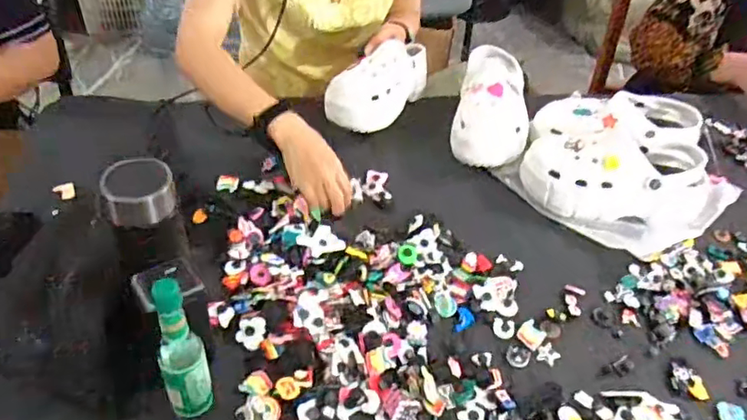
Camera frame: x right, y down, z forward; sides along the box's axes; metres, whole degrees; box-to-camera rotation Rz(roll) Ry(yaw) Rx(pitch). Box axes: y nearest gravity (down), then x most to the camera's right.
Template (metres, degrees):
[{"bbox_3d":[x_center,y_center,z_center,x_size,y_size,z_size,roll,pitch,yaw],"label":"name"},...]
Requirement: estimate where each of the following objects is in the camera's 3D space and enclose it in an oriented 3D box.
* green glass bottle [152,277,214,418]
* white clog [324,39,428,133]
[{"bbox_3d":[-0.170,0.133,0.503,0.039,0.181,0.035,-10,47,-17],"label":"green glass bottle"},{"bbox_3d":[0.013,-0.223,0.940,0.107,0.096,0.218,22,46,15],"label":"white clog"}]

